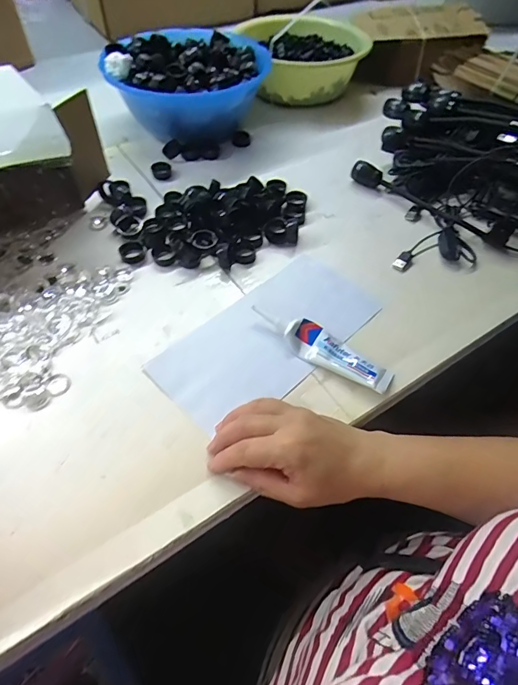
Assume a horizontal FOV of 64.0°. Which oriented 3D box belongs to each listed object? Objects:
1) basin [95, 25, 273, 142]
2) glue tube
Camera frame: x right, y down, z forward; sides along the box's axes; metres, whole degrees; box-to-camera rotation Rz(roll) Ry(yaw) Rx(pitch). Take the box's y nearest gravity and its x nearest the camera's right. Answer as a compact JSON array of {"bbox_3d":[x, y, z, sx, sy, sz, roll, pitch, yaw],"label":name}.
[{"bbox_3d":[-0.106,-0.389,0.636,0.192,0.102,0.203,1,54,-2],"label":"basin"},{"bbox_3d":[0.061,0.004,0.410,0.145,0.020,0.032,30,58,17],"label":"glue tube"}]

